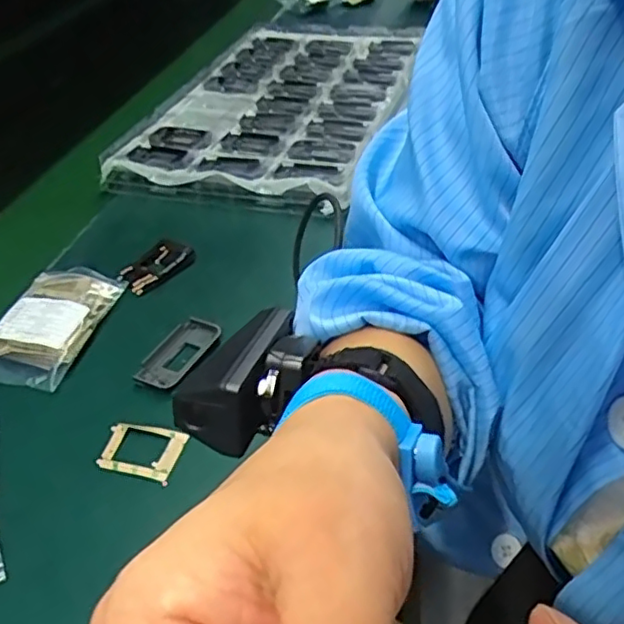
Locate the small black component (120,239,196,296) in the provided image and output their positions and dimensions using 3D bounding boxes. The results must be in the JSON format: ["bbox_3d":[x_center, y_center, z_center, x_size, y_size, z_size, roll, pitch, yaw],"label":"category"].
[{"bbox_3d":[-0.147,-0.045,0.584,0.046,0.005,0.074,23,48,31],"label":"small black component"}]

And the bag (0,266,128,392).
[{"bbox_3d":[-0.223,0.007,0.520,0.085,0.015,0.131,4,41,13],"label":"bag"}]

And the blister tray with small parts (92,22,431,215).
[{"bbox_3d":[-0.024,-0.303,0.865,0.303,0.044,0.562,6,41,16],"label":"blister tray with small parts"}]

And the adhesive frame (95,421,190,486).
[{"bbox_3d":[-0.117,0.093,0.425,0.053,0.004,0.040,5,41,15],"label":"adhesive frame"}]

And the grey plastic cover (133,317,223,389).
[{"bbox_3d":[-0.107,0.031,0.494,0.039,0.008,0.074,17,45,26],"label":"grey plastic cover"}]

